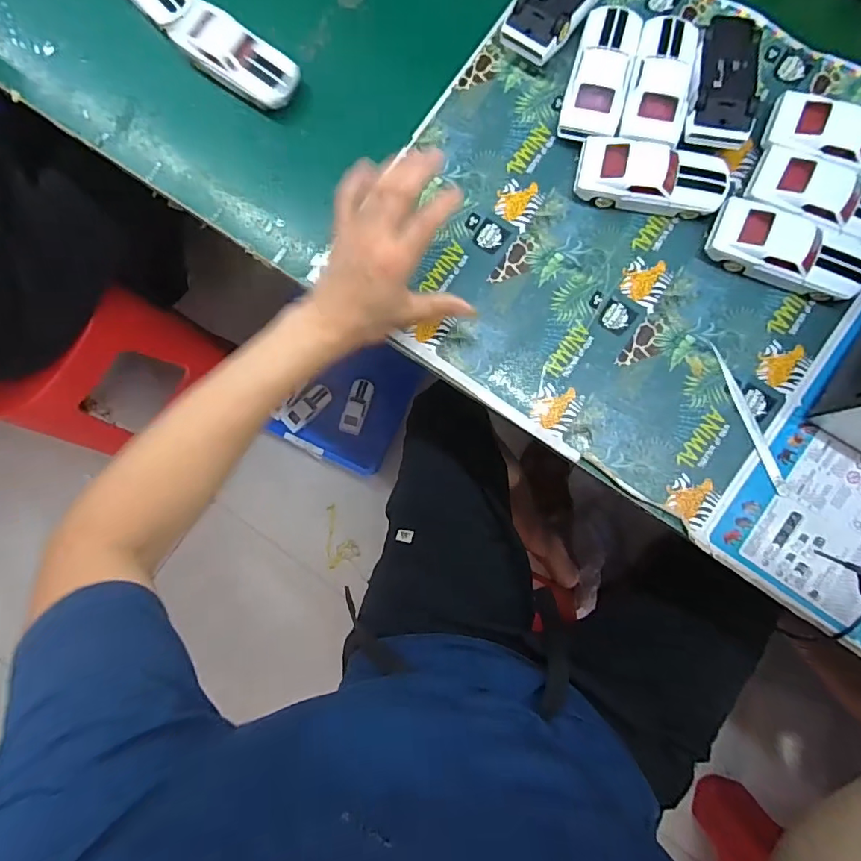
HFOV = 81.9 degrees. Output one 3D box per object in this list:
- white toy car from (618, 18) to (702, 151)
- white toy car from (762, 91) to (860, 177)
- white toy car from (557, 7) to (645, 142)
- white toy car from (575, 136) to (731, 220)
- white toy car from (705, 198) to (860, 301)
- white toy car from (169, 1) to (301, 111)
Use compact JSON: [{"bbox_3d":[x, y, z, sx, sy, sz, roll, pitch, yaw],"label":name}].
[{"bbox_3d":[0.211,-0.319,0.459,0.054,0.035,0.130,13,85,6],"label":"white toy car"},{"bbox_3d":[0.364,-0.252,0.433,0.132,0.030,0.066,15,84,6],"label":"white toy car"},{"bbox_3d":[0.159,-0.330,0.464,0.052,0.032,0.132,14,84,6],"label":"white toy car"},{"bbox_3d":[0.200,-0.229,0.449,0.132,0.034,0.056,9,84,6],"label":"white toy car"},{"bbox_3d":[0.310,-0.154,0.430,0.129,0.030,0.051,24,85,7],"label":"white toy car"},{"bbox_3d":[-0.194,-0.371,0.498,0.132,0.032,0.055,33,86,8],"label":"white toy car"}]

